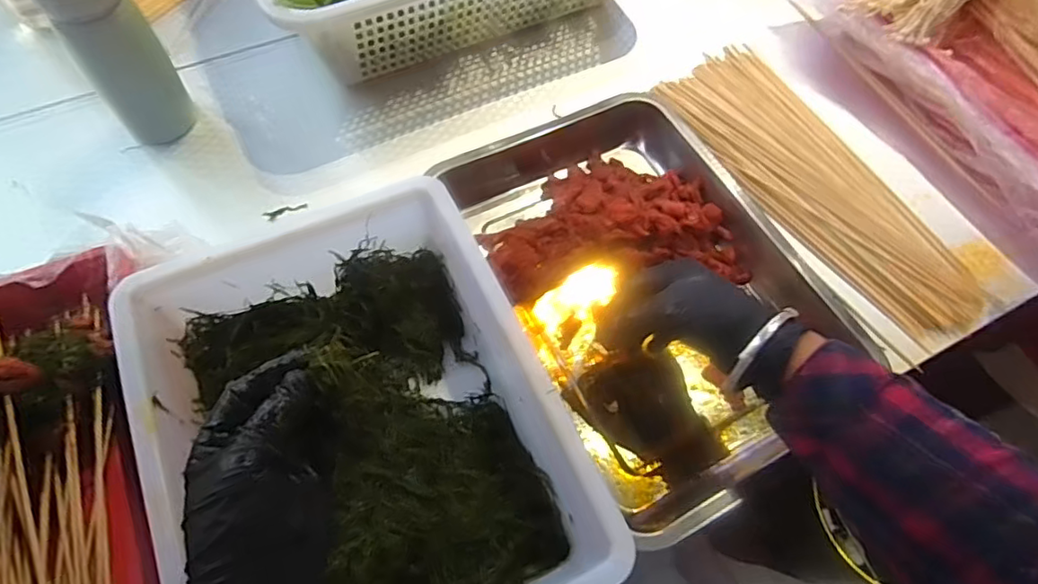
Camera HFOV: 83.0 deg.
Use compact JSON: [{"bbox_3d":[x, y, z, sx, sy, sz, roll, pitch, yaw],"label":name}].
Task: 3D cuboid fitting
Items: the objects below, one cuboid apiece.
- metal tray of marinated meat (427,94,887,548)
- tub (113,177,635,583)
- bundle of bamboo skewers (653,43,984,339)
[{"bbox_3d":[0.120,-0.025,0.509,0.262,0.059,0.369,-24,67,-15],"label":"metal tray of marinated meat"},{"bbox_3d":[-0.105,0.096,0.402,0.237,0.092,0.304,-22,67,-14],"label":"tub"},{"bbox_3d":[0.297,-0.116,0.575,0.133,0.028,0.352,-30,69,-17],"label":"bundle of bamboo skewers"}]

